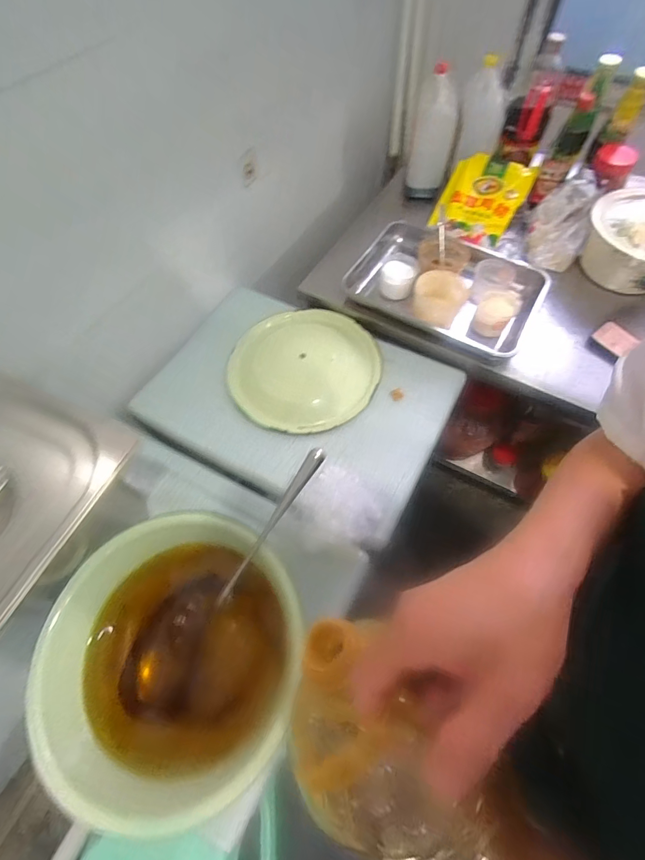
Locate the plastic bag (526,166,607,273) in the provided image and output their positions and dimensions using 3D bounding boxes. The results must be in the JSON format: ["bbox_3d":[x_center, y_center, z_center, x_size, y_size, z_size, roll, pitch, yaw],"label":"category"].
[{"bbox_3d":[0.513,-0.448,0.830,0.118,0.087,0.225,23,65,15],"label":"plastic bag"}]

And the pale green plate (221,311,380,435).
[{"bbox_3d":[-0.033,-0.129,0.779,0.300,0.046,0.270,-34,65,-14],"label":"pale green plate"}]

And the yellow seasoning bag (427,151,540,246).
[{"bbox_3d":[0.364,-0.529,0.877,0.186,0.075,0.226,19,64,13],"label":"yellow seasoning bag"}]

